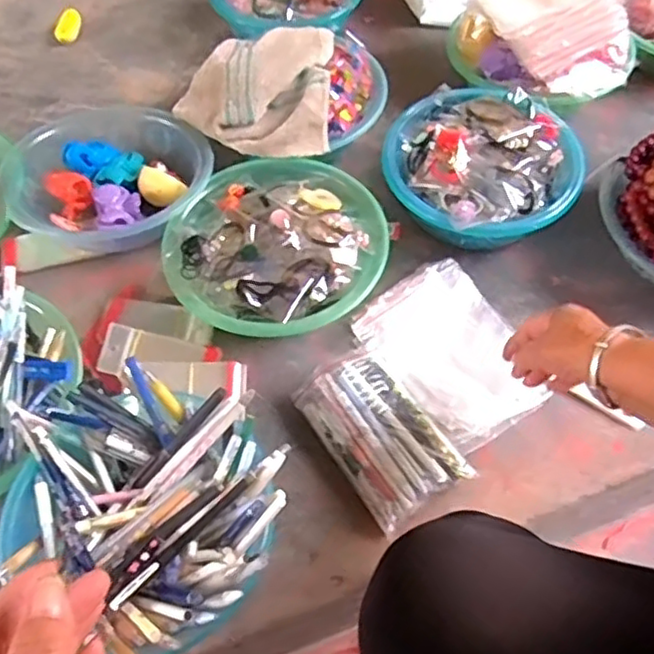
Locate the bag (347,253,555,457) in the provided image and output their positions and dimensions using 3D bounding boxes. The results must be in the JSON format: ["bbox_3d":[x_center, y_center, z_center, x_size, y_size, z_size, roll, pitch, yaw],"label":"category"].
[{"bbox_3d":[0.136,0.021,0.695,0.147,0.030,0.188,-34,62,-19],"label":"bag"}]

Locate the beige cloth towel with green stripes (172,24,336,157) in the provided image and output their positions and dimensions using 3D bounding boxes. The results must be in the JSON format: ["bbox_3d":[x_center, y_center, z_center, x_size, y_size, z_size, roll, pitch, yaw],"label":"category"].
[{"bbox_3d":[-0.090,-0.303,0.809,0.190,0.053,0.205,1,57,3],"label":"beige cloth towel with green stripes"}]

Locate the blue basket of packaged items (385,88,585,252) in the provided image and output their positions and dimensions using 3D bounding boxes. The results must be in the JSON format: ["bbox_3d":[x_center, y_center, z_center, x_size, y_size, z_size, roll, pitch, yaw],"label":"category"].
[{"bbox_3d":[0.177,-0.179,0.779,0.210,0.108,0.205,-1,57,2],"label":"blue basket of packaged items"}]

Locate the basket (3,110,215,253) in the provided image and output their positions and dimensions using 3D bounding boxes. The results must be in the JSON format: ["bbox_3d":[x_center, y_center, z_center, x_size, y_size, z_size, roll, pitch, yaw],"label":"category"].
[{"bbox_3d":[-0.256,-0.168,0.804,0.233,0.083,0.204,-11,57,-5],"label":"basket"}]

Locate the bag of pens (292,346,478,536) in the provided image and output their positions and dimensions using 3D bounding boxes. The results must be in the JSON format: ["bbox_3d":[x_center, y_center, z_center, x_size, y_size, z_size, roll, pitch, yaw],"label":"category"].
[{"bbox_3d":[0.050,0.099,0.637,0.099,0.045,0.158,-30,61,-16],"label":"bag of pens"}]

